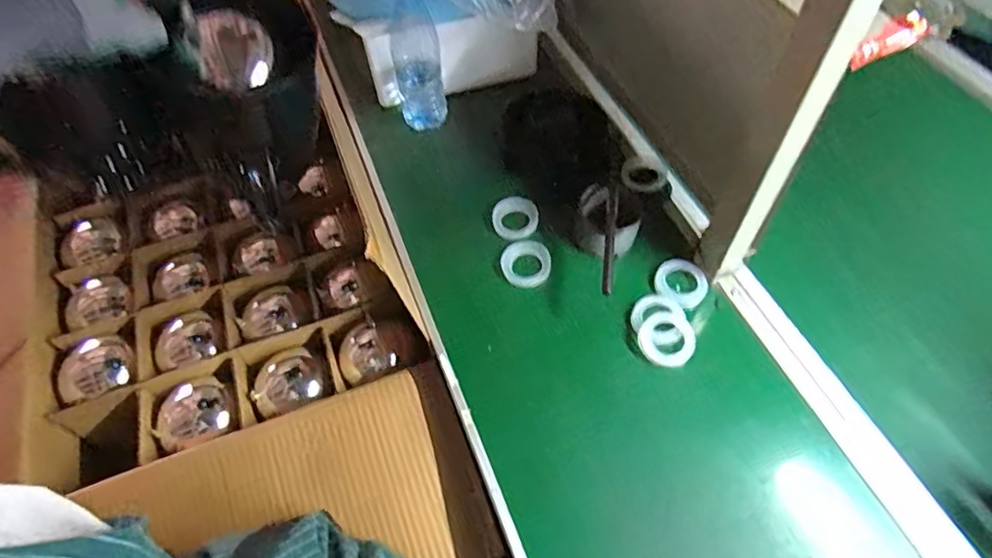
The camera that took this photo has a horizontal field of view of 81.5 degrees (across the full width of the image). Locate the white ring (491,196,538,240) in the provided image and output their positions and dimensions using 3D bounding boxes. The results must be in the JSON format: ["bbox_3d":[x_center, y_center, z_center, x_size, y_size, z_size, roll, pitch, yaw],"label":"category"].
[{"bbox_3d":[0.024,-0.077,0.722,0.057,0.010,0.062,0,55,1],"label":"white ring"}]

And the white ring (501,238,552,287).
[{"bbox_3d":[0.037,-0.019,0.694,0.060,0.005,0.061,-1,69,3],"label":"white ring"}]

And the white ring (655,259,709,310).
[{"bbox_3d":[0.216,0.005,0.670,0.060,0.010,0.059,-1,53,2],"label":"white ring"}]

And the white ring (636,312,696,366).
[{"bbox_3d":[0.188,0.066,0.628,0.061,0.008,0.059,0,78,-2],"label":"white ring"}]

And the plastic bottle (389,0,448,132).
[{"bbox_3d":[-0.105,-0.299,0.752,0.079,0.218,0.061,-10,56,-6],"label":"plastic bottle"}]

